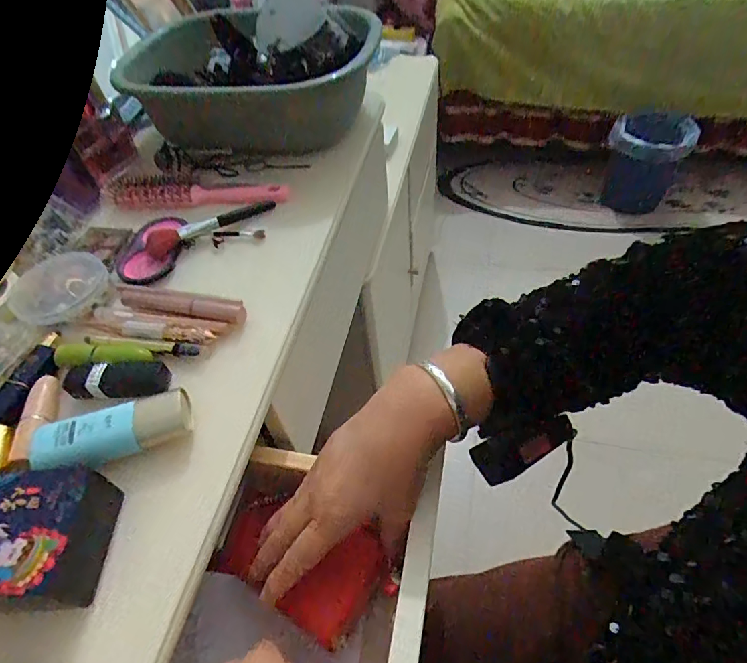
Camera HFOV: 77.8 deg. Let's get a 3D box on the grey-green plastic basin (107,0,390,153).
[{"bbox_3d":[-0.126,-0.297,0.555,0.233,0.109,0.196,5,51,11],"label":"grey-green plastic basin"}]

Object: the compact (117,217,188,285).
[{"bbox_3d":[-0.219,-0.083,0.463,0.052,0.014,0.087,4,51,10],"label":"compact"}]

